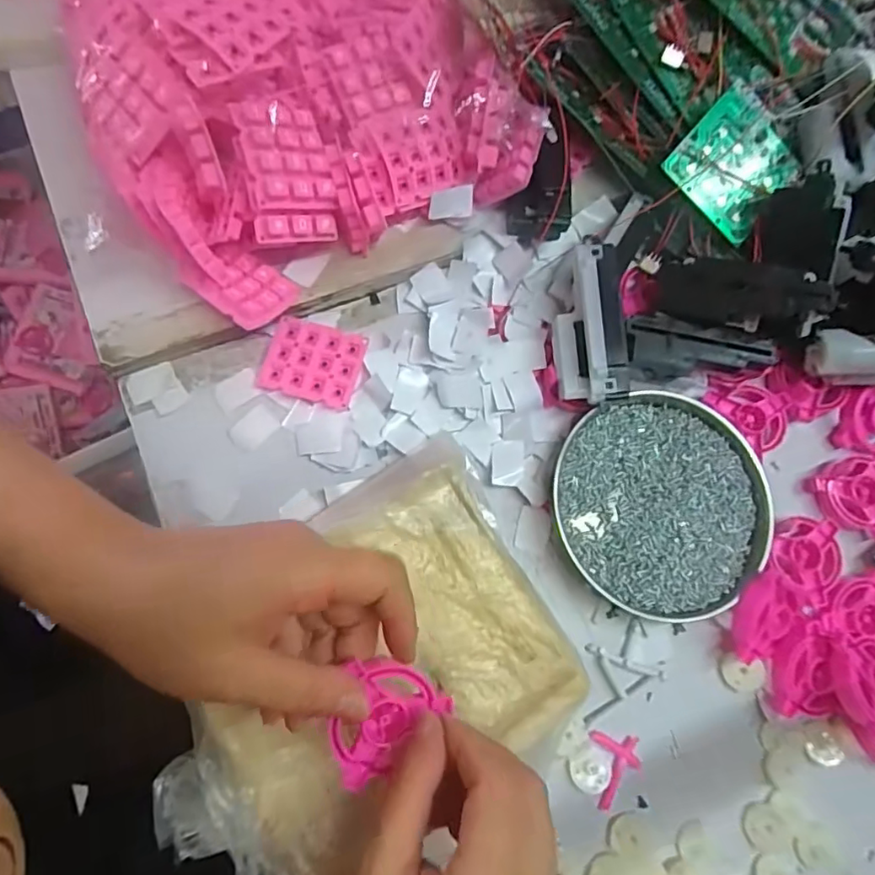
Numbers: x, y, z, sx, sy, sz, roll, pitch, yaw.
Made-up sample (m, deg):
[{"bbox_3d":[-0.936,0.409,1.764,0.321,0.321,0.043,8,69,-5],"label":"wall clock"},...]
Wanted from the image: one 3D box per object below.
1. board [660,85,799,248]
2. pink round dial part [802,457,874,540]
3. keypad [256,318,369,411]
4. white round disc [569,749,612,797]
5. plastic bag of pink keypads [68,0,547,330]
[{"bbox_3d":[0.190,-0.173,0.360,0.071,0.004,0.068,40,92,-11],"label":"board"},{"bbox_3d":[0.273,0.039,0.366,0.053,0.018,0.052,1,75,-4],"label":"pink round dial part"},{"bbox_3d":[-0.080,-0.048,0.361,0.061,0.005,0.049,14,75,0],"label":"keypad"},{"bbox_3d":[0.086,0.188,0.317,0.024,0.004,0.022,1,75,-4],"label":"white round disc"},{"bbox_3d":[-0.084,-0.213,0.348,0.243,0.101,0.218,-30,82,-8],"label":"plastic bag of pink keypads"}]

